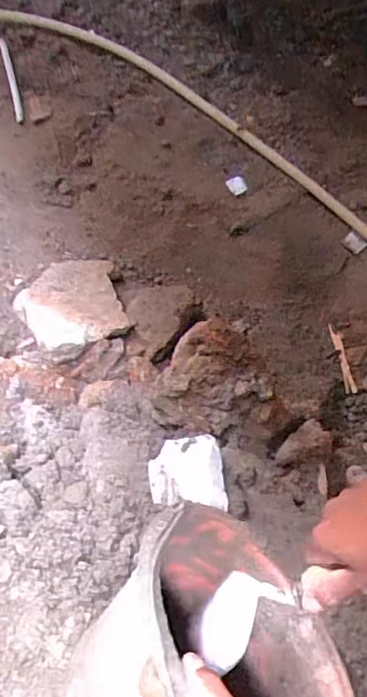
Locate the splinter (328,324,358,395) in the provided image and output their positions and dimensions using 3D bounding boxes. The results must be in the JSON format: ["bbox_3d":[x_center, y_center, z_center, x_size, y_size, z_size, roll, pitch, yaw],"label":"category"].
[{"bbox_3d":[0.318,0.019,1.061,0.022,0.014,0.150,-5,69,-2],"label":"splinter"}]

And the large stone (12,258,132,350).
[{"bbox_3d":[-0.221,-0.081,1.053,0.198,0.058,0.260,-14,44,-17],"label":"large stone"}]

